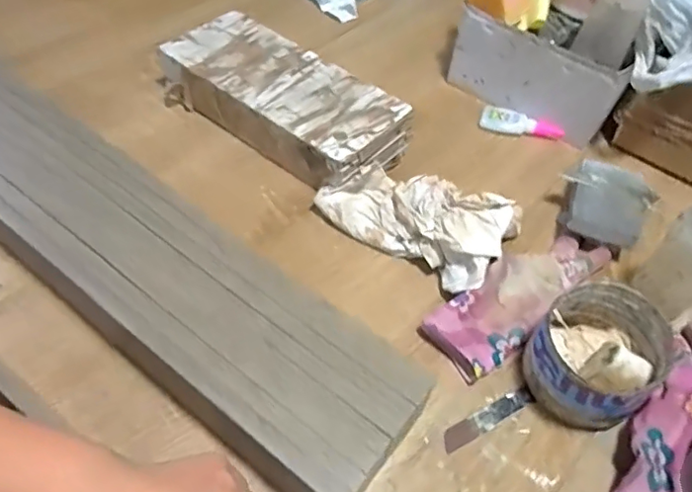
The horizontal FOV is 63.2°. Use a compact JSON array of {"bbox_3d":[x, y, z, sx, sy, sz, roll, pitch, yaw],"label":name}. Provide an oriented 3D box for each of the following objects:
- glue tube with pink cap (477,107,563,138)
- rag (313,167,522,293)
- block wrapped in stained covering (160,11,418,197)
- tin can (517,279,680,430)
[{"bbox_3d":[0.222,-0.154,0.717,0.103,0.023,0.030,23,53,13],"label":"glue tube with pink cap"},{"bbox_3d":[0.078,-0.042,0.591,0.199,0.061,0.126,34,57,21],"label":"rag"},{"bbox_3d":[-0.081,-0.180,0.688,0.314,0.062,0.140,33,56,20],"label":"block wrapped in stained covering"},{"bbox_3d":[0.212,0.094,0.480,0.109,0.077,0.097,-28,59,-24],"label":"tin can"}]

